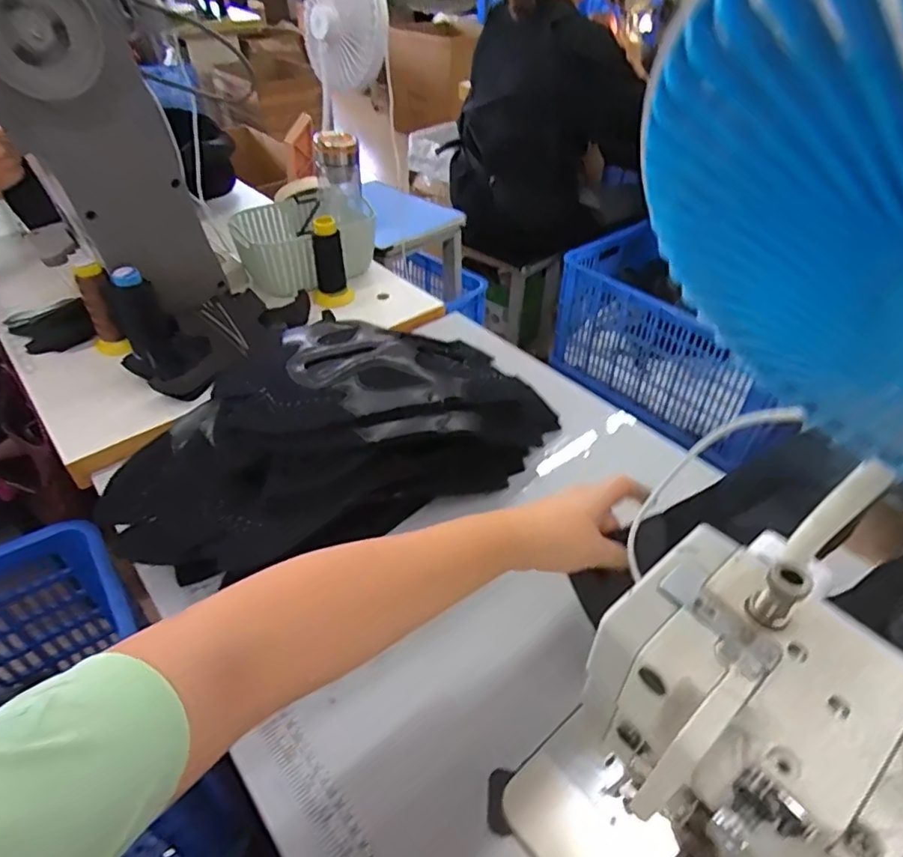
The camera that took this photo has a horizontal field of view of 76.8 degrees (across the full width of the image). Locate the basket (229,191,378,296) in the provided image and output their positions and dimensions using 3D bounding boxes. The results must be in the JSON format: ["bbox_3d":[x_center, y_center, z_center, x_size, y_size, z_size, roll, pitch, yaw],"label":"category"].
[{"bbox_3d":[-0.236,-0.306,0.917,0.212,0.090,0.178,-26,48,-27],"label":"basket"}]

